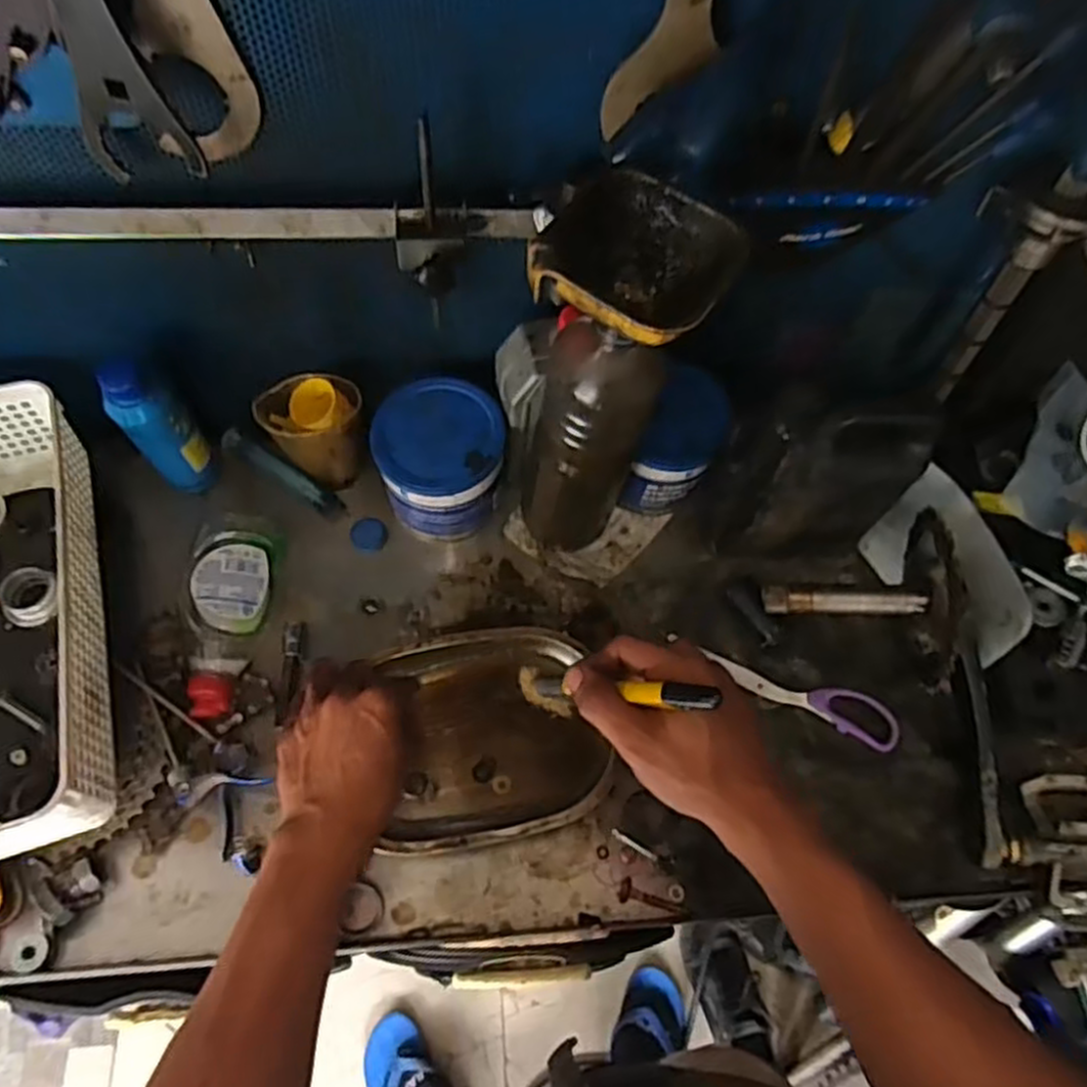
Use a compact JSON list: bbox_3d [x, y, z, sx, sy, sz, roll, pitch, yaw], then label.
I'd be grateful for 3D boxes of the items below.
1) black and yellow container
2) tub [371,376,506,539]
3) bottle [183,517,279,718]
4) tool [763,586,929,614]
[{"bbox_3d":[0.047,-0.146,0.422,0.103,0.052,0.094,27,65,11],"label":"black and yellow container"},{"bbox_3d":[-0.085,-0.066,0.651,0.100,0.104,0.098,1,63,-2],"label":"tub"},{"bbox_3d":[-0.251,0.052,0.612,0.059,0.043,0.165,0,63,-3],"label":"bottle"},{"bbox_3d":[0.231,0.045,0.594,0.117,0.013,0.019,1,62,13],"label":"tool"}]

